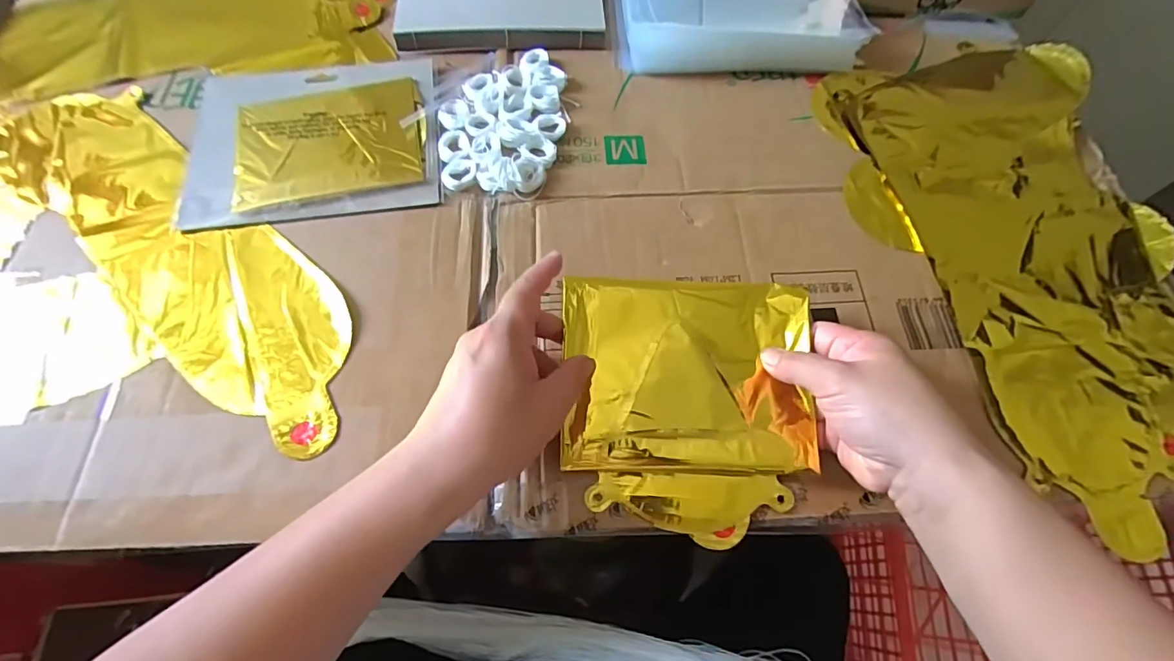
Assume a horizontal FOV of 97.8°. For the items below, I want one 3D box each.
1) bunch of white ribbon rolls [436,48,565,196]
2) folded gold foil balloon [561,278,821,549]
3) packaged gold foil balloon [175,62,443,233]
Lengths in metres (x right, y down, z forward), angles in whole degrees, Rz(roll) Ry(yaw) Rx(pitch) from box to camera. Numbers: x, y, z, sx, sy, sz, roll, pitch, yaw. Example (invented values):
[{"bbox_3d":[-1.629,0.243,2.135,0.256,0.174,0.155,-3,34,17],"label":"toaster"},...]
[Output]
[{"bbox_3d":[-0.071,-0.182,0.431,0.101,0.019,0.160,0,64,-1],"label":"bunch of white ribbon rolls"},{"bbox_3d":[0.063,0.045,0.322,0.153,0.016,0.154,1,78,1],"label":"folded gold foil balloon"},{"bbox_3d":[-0.225,-0.162,0.425,0.197,0.008,0.168,-8,65,-5],"label":"packaged gold foil balloon"}]

